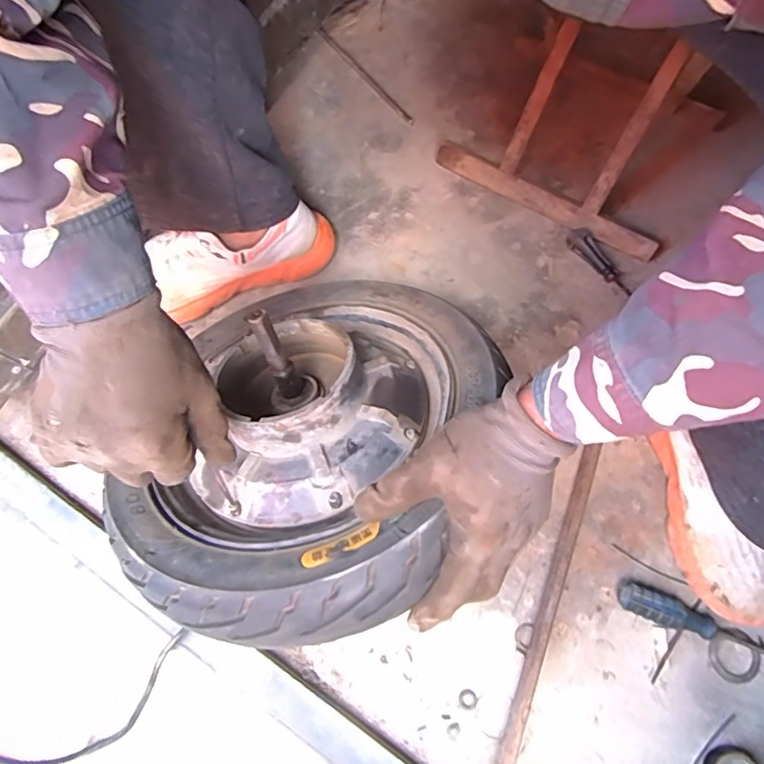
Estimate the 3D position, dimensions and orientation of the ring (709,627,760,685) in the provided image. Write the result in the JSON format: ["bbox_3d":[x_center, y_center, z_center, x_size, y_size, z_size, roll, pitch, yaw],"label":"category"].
[{"bbox_3d":[0.352,0.276,0.534,0.051,0.009,0.047,0,72,1],"label":"ring"}]

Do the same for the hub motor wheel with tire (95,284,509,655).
[{"bbox_3d":[-0.057,0.026,0.452,0.315,0.155,0.349,0,46,16],"label":"hub motor wheel with tire"}]

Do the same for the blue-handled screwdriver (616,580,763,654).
[{"bbox_3d":[0.330,0.245,0.528,0.190,0.029,0.030,20,73,8],"label":"blue-handled screwdriver"}]

